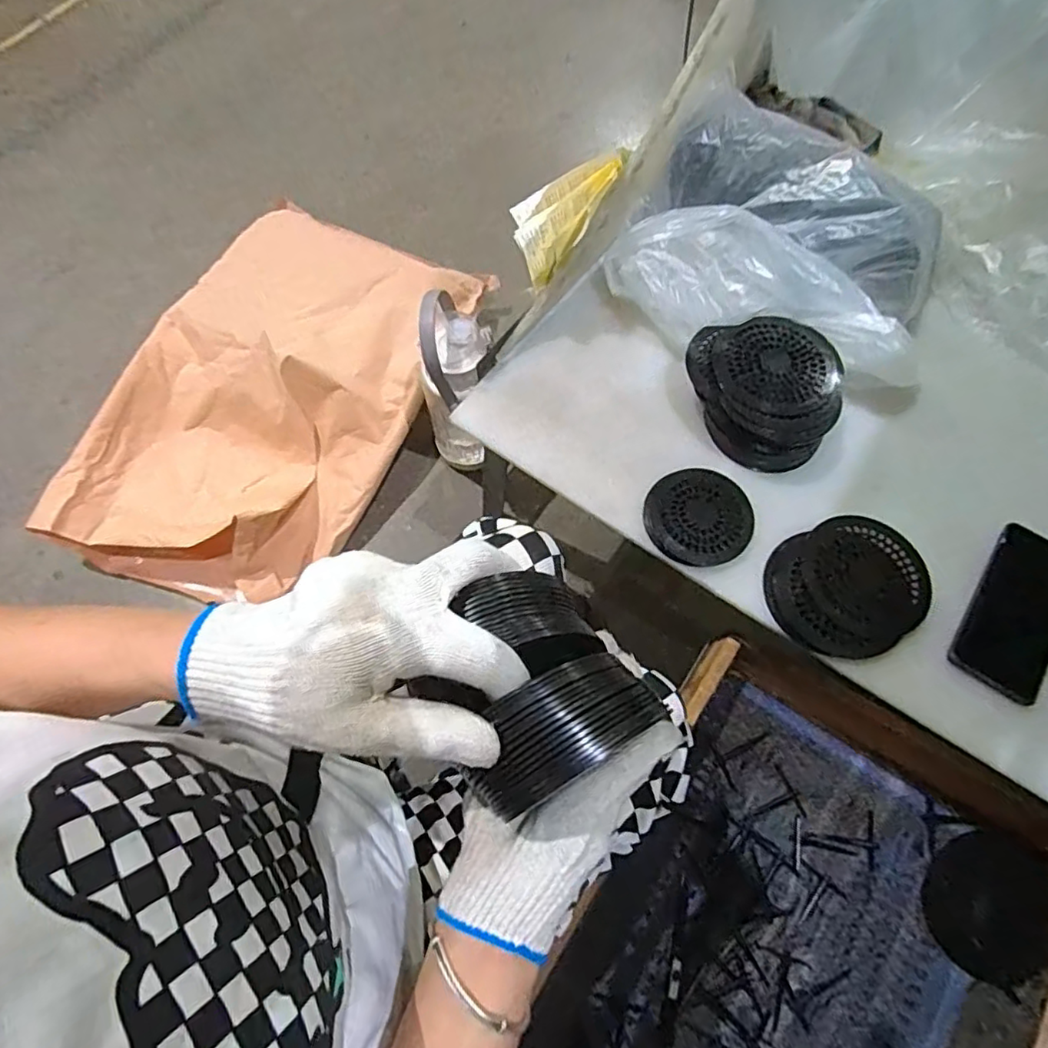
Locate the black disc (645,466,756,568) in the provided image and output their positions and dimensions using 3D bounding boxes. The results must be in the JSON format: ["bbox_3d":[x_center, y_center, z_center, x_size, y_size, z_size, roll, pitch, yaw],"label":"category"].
[{"bbox_3d":[0.171,-0.008,0.594,0.100,0.009,0.097,0,68,0],"label":"black disc"}]

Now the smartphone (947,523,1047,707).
[{"bbox_3d":[0.449,0.078,0.554,0.069,0.017,0.155,33,72,11],"label":"smartphone"}]

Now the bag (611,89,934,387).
[{"bbox_3d":[0.272,-0.285,0.644,0.335,0.093,0.246,31,71,11],"label":"bag"}]

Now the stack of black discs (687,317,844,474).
[{"bbox_3d":[0.244,-0.134,0.613,0.142,0.051,0.148,-9,69,-4],"label":"stack of black discs"}]

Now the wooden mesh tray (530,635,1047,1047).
[{"bbox_3d":[0.245,0.444,0.566,0.428,0.168,0.532,32,71,12],"label":"wooden mesh tray"}]

